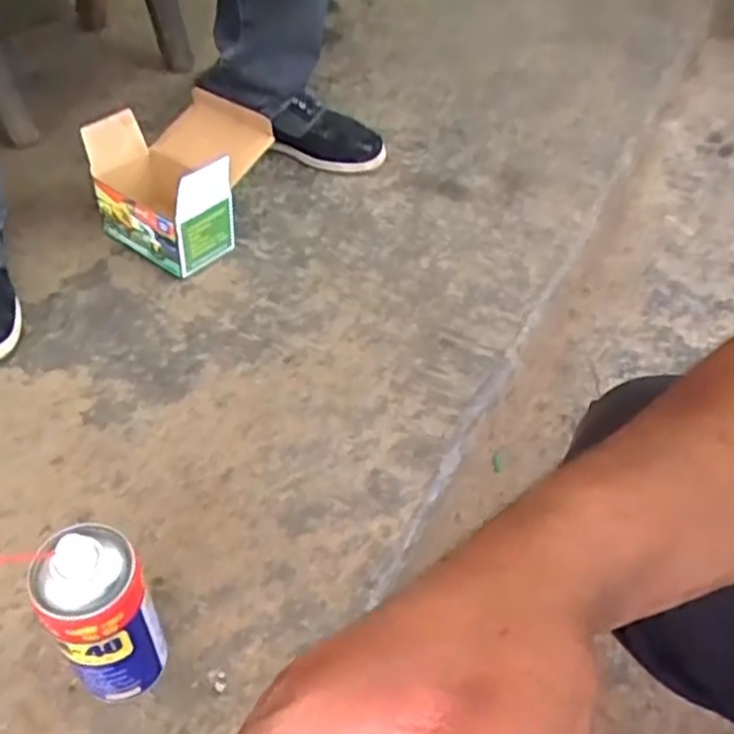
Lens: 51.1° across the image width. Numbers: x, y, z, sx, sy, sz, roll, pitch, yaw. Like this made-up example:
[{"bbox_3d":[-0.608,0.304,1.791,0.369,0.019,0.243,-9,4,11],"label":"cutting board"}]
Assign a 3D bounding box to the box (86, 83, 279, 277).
[{"bbox_3d":[-0.216,-0.219,0.900,0.161,0.124,0.169,30,52,25],"label":"box"}]

